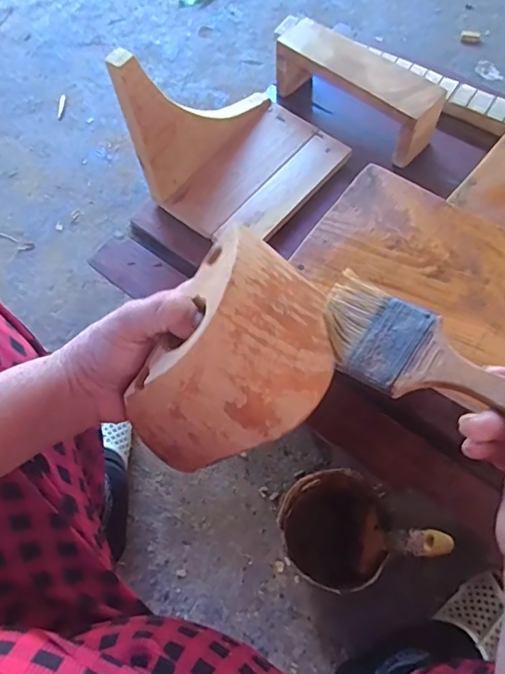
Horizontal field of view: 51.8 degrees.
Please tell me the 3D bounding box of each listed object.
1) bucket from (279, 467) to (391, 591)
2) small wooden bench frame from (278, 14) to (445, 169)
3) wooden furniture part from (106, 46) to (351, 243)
[{"bbox_3d":[0.091,0.216,0.586,0.109,0.101,0.123,-15,65,-4],"label":"bucket"},{"bbox_3d":[0.124,-0.310,0.646,0.069,0.071,0.227,-43,72,-14],"label":"small wooden bench frame"},{"bbox_3d":[-0.003,-0.233,0.554,0.150,0.169,0.209,35,73,16],"label":"wooden furniture part"}]

